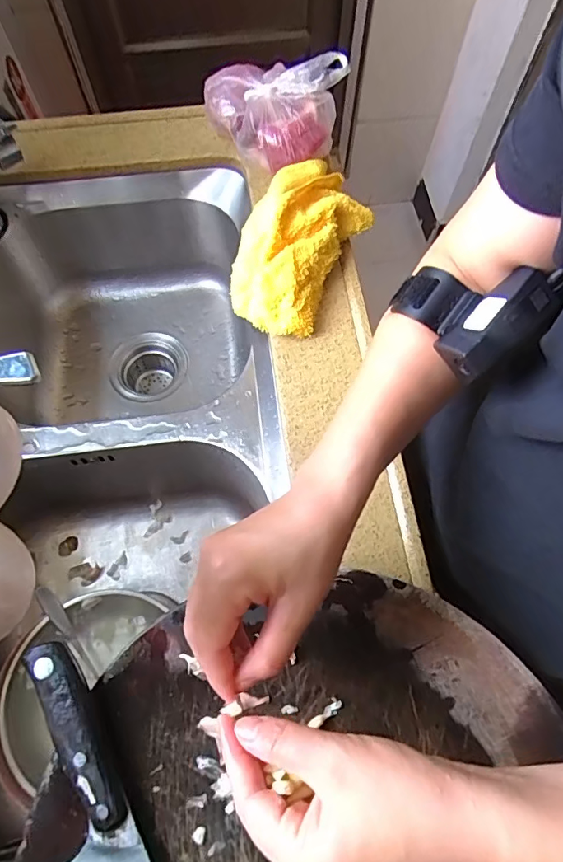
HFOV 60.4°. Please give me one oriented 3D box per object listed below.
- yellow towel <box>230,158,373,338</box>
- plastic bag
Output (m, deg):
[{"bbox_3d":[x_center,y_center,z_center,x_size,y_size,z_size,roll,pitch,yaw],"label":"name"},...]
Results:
[{"bbox_3d":[0.016,-0.195,0.490,0.102,0.060,0.201,25,69,10],"label":"yellow towel"},{"bbox_3d":[-0.016,-0.365,0.537,0.154,0.068,0.100,21,68,8],"label":"plastic bag"}]

